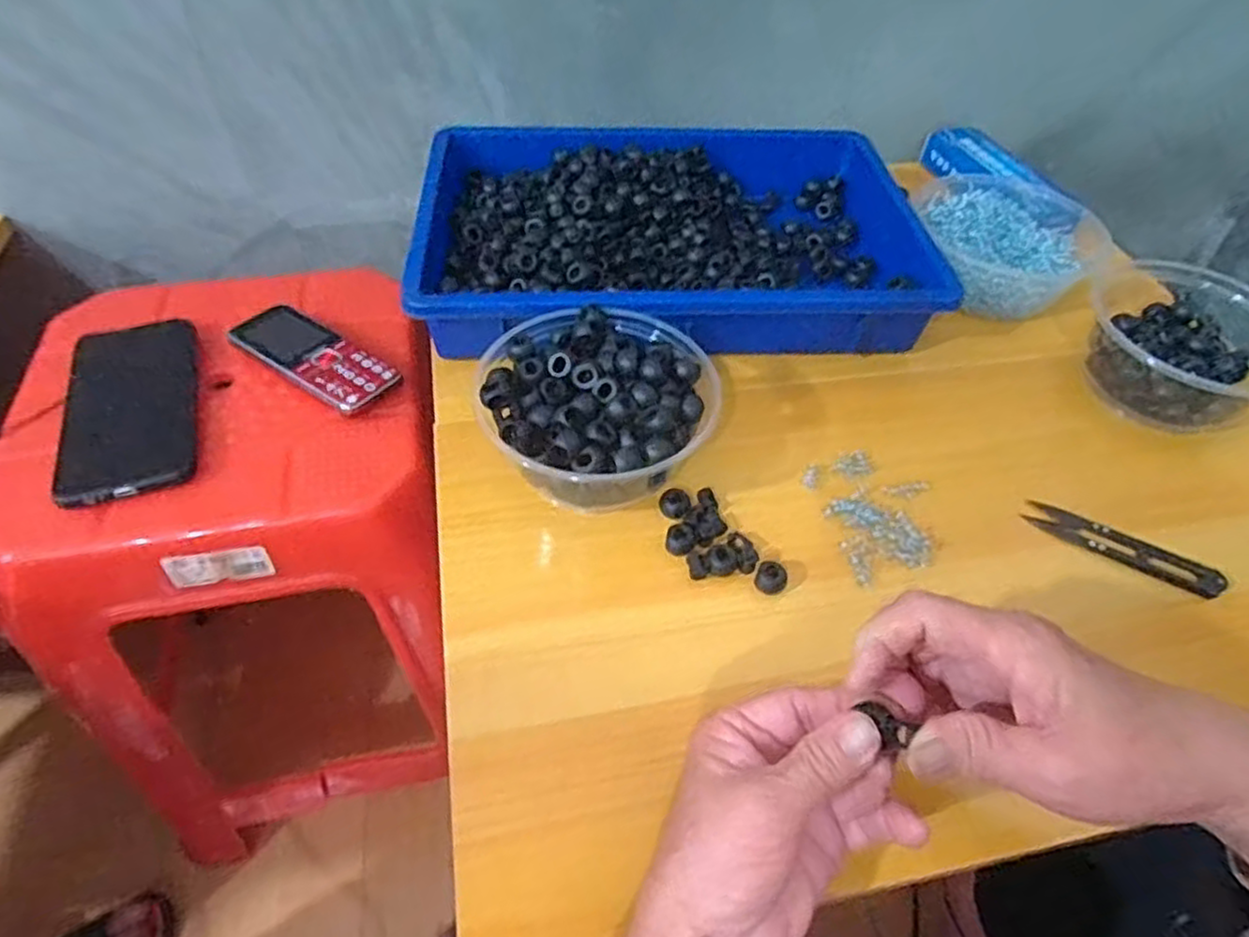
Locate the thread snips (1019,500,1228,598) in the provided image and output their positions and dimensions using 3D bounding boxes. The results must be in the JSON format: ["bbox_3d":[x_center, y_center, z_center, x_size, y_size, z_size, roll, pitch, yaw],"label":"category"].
[{"bbox_3d":[0.284,0.046,0.407,0.101,0.009,0.021,29,54,20],"label":"thread snips"}]

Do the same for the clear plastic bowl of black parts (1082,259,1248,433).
[{"bbox_3d":[0.380,-0.084,0.491,0.153,0.056,0.131,-33,59,-28],"label":"clear plastic bowl of black parts"}]

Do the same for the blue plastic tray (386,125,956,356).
[{"bbox_3d":[0.035,-0.180,0.544,0.366,0.051,0.253,0,49,-4],"label":"blue plastic tray"}]

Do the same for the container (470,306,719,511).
[{"bbox_3d":[-0.016,-0.030,0.416,0.128,0.063,0.125,2,49,-2],"label":"container"}]

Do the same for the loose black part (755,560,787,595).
[{"bbox_3d":[0.078,0.059,0.383,0.017,0.013,0.015,19,51,12],"label":"loose black part"}]

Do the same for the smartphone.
[{"bbox_3d":[-0.333,-0.045,0.482,0.078,0.013,0.165,-15,52,-16],"label":"smartphone"}]

